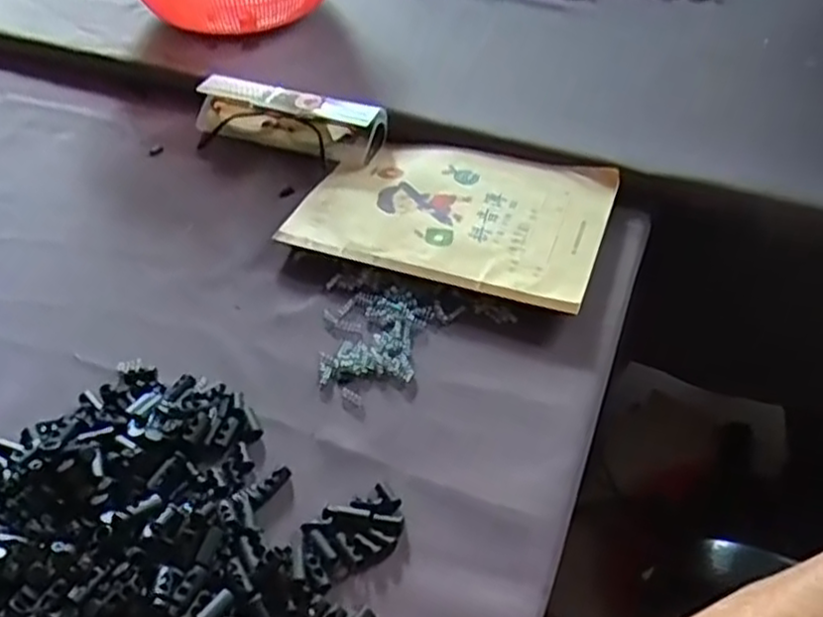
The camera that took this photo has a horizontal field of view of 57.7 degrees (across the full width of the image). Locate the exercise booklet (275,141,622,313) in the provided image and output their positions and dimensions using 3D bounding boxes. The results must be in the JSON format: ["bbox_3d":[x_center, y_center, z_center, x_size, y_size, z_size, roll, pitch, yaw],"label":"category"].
[{"bbox_3d":[0.030,-0.069,0.520,0.201,0.008,0.135,14,49,15],"label":"exercise booklet"}]

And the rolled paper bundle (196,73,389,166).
[{"bbox_3d":[-0.099,-0.148,0.582,0.157,0.037,0.045,17,51,17],"label":"rolled paper bundle"}]

